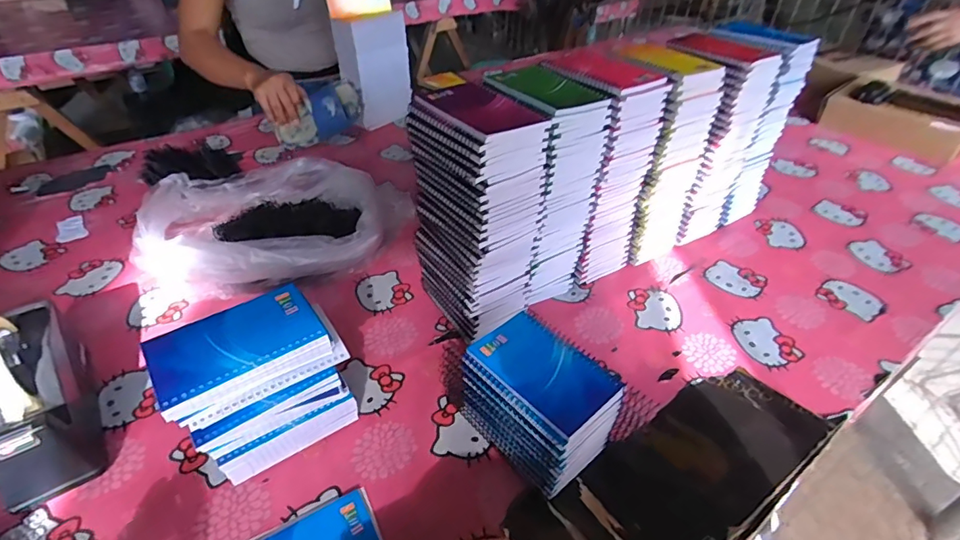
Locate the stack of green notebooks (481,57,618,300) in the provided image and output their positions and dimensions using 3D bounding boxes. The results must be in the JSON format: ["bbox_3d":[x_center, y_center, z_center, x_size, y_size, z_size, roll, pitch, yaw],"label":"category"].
[{"bbox_3d":[0.070,-0.097,0.629,0.103,0.269,0.121,-27,47,-30],"label":"stack of green notebooks"}]

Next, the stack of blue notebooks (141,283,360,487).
[{"bbox_3d":[-0.200,0.118,0.465,0.139,0.165,0.076,-25,46,-28],"label":"stack of blue notebooks"}]

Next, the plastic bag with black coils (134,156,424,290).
[{"bbox_3d":[-0.302,-0.069,0.746,0.354,0.098,0.249,-5,40,-8],"label":"plastic bag with black coils"}]

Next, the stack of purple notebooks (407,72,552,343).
[{"bbox_3d":[-0.003,-0.056,0.590,0.097,0.282,0.127,-26,47,-30],"label":"stack of purple notebooks"}]

